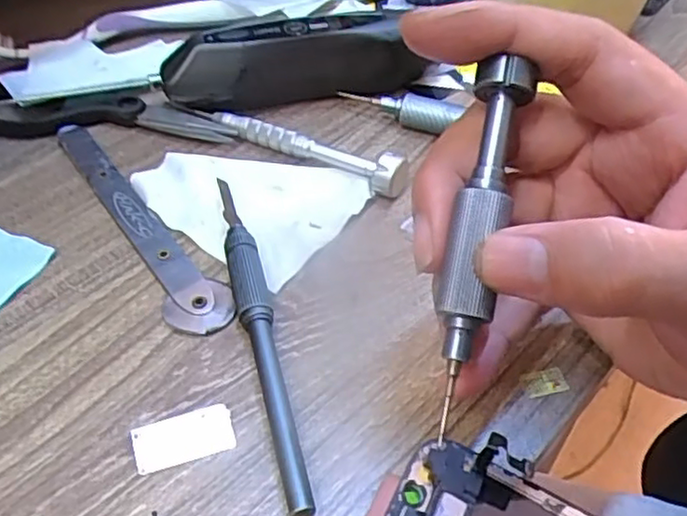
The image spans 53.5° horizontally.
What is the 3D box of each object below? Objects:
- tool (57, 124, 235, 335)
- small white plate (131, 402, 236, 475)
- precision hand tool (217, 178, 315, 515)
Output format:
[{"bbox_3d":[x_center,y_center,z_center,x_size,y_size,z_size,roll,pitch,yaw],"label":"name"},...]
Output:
[{"bbox_3d":[-0.089,-0.019,0.292,0.023,0.004,0.145,-25,52,-24],"label":"tool"},{"bbox_3d":[-0.052,0.058,0.220,0.031,0.004,0.015,-14,48,-15],"label":"small white plate"},{"bbox_3d":[-0.032,0.022,0.248,0.012,0.013,0.150,-8,46,-12],"label":"precision hand tool"}]

